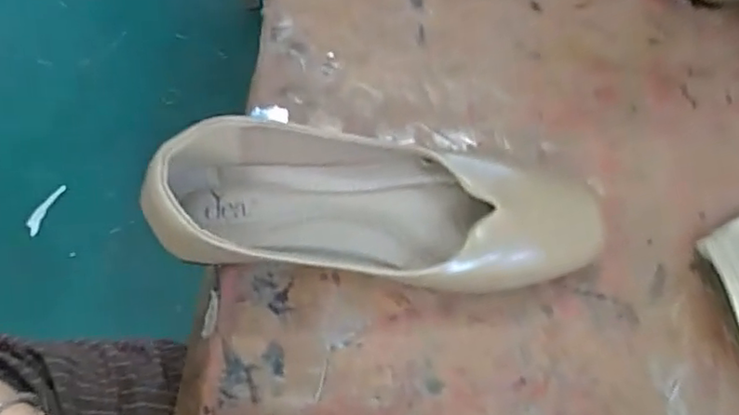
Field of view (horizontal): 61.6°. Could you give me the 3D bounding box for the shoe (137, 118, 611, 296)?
[{"bbox_3d":[0.006,0.000,0.343,0.243,0.062,0.089,5,66,5],"label":"shoe"}]

